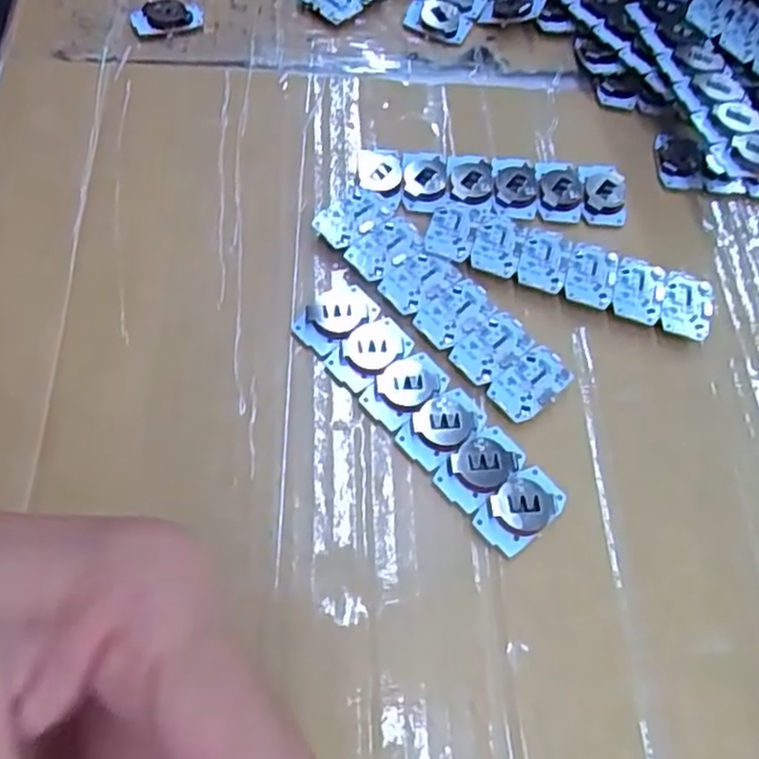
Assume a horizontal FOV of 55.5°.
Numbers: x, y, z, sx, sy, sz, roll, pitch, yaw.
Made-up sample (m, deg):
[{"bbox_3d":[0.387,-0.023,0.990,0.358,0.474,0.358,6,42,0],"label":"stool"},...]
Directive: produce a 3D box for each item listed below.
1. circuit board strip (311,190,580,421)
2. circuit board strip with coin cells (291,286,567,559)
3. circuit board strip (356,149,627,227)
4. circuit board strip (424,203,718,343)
[{"bbox_3d":[0.021,-0.031,0.259,0.030,0.006,0.108,-38,70,-20],"label":"circuit board strip"},{"bbox_3d":[0.015,0.009,0.240,0.028,0.008,0.106,-37,70,-20],"label":"circuit board strip with coin cells"},{"bbox_3d":[0.046,-0.078,0.286,0.106,0.005,0.029,2,62,-2],"label":"circuit board strip"},{"bbox_3d":[0.071,-0.042,0.270,0.107,0.006,0.028,18,62,6],"label":"circuit board strip"}]

